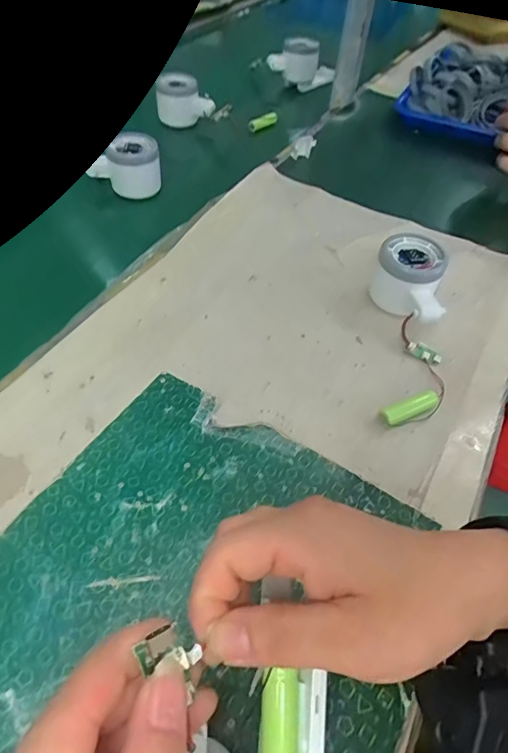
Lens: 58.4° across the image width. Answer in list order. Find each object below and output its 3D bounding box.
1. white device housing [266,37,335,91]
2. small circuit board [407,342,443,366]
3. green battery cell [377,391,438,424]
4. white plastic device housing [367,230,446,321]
[{"bbox_3d":[0.083,-0.514,0.756,0.111,0.080,0.045,-19,55,-19],"label":"white device housing"},{"bbox_3d":[0.145,-0.020,0.386,0.031,0.005,0.015,27,53,0],"label":"small circuit board"},{"bbox_3d":[0.118,0.026,0.346,0.051,0.014,0.015,-20,56,-19],"label":"green battery cell"},{"bbox_3d":[0.138,-0.084,0.411,0.063,0.052,0.075,15,52,7],"label":"white plastic device housing"}]

